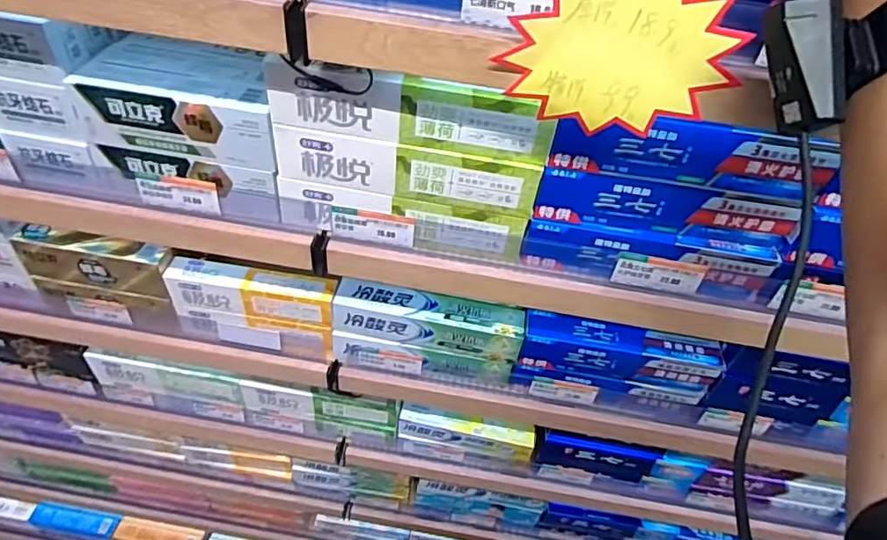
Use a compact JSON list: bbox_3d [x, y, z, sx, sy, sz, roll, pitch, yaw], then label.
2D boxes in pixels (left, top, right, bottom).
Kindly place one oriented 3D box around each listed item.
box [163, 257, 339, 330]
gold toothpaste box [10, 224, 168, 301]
[{"bbox_3d":[-0.226,0.032,0.665,0.192,0.066,0.033,8,46,1],"label":"box"},{"bbox_3d":[-0.407,-0.009,0.651,0.171,0.064,0.033,11,46,4],"label":"gold toothpaste box"}]

